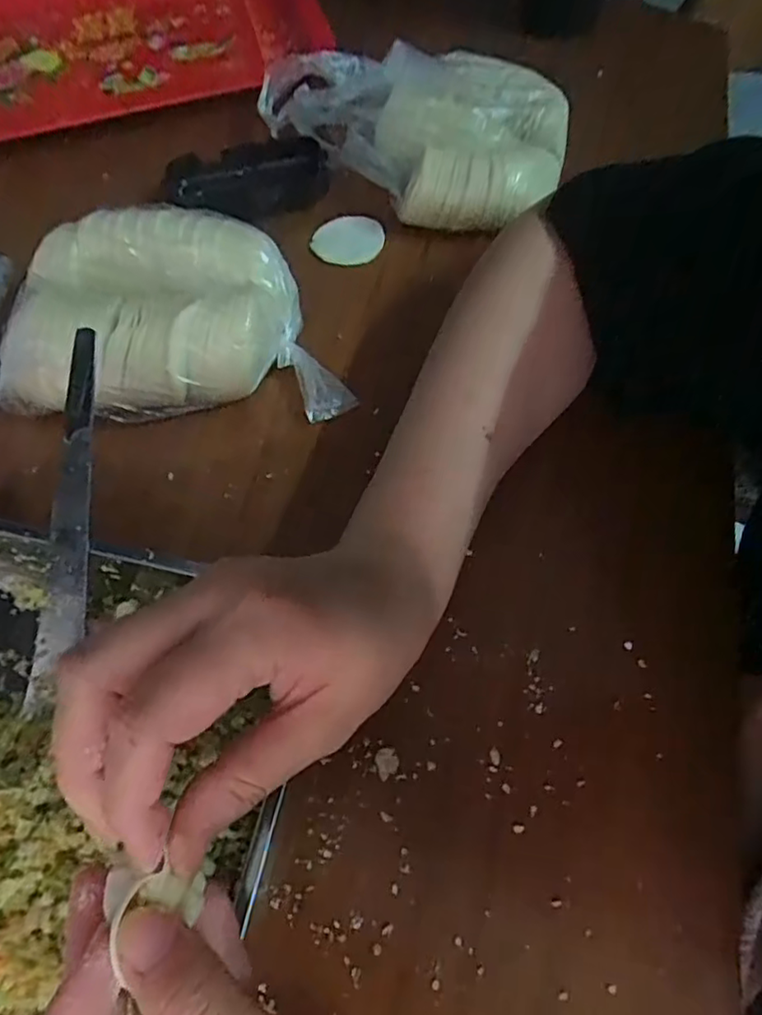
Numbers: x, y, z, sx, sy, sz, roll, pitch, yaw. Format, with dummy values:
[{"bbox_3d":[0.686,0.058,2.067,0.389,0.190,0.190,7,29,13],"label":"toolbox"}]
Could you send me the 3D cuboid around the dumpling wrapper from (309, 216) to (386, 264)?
[{"bbox_3d":[-0.022,-0.179,0.417,0.049,0.007,0.038,-12,66,-4],"label":"dumpling wrapper"}]

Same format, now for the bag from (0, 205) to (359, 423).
[{"bbox_3d":[-0.115,-0.109,0.363,0.186,0.068,0.114,-2,62,3],"label":"bag"}]

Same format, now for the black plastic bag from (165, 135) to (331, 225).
[{"bbox_3d":[-0.094,-0.234,0.447,0.116,0.033,0.047,-3,62,2],"label":"black plastic bag"}]

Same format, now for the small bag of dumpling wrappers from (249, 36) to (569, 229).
[{"bbox_3d":[0.027,-0.273,0.427,0.201,0.054,0.130,39,71,21],"label":"small bag of dumpling wrappers"}]

